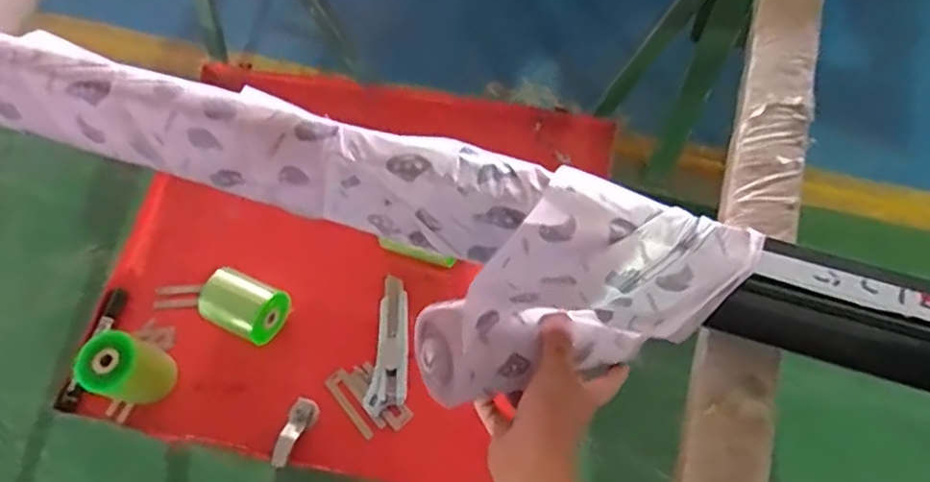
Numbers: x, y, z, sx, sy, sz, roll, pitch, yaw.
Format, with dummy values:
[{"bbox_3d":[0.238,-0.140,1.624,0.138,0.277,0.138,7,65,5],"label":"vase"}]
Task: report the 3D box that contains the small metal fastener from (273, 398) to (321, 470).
[{"bbox_3d":[-0.169,0.190,0.641,0.025,0.018,0.069,17,67,11],"label":"small metal fastener"}]

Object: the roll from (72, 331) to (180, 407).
[{"bbox_3d":[-0.340,0.130,0.650,0.056,0.082,0.061,-1,64,3],"label":"roll"}]

